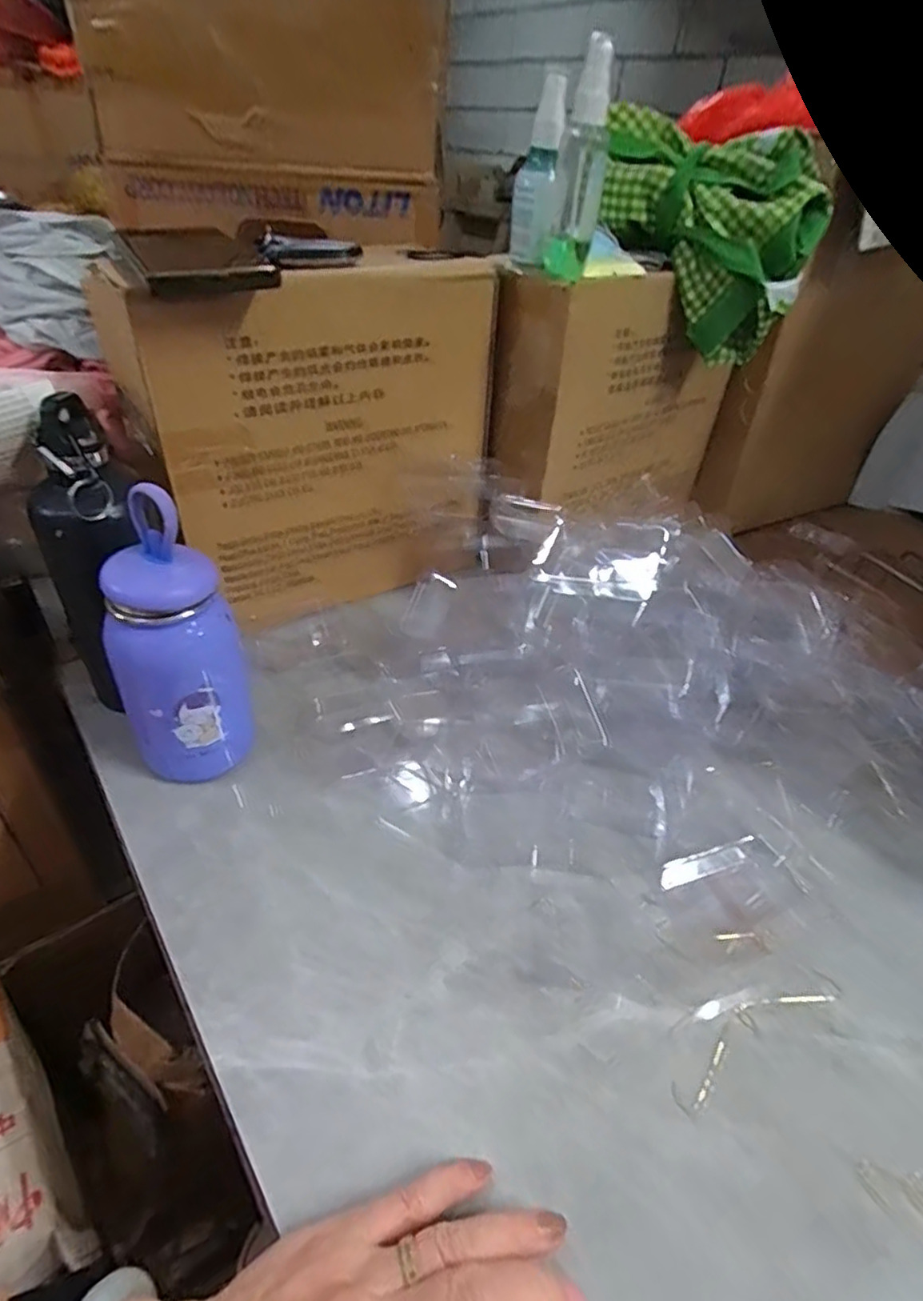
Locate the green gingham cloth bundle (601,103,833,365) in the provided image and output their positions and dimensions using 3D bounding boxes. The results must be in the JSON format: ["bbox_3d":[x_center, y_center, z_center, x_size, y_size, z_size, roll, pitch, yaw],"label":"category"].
[{"bbox_3d":[0.204,-0.352,0.556,0.185,0.153,0.082,17,41,15],"label":"green gingham cloth bundle"}]

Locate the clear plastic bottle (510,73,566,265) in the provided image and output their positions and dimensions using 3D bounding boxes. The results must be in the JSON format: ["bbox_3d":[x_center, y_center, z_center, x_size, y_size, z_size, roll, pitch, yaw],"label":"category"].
[{"bbox_3d":[0.057,-0.362,0.492,0.030,0.114,0.031,5,39,1],"label":"clear plastic bottle"}]

